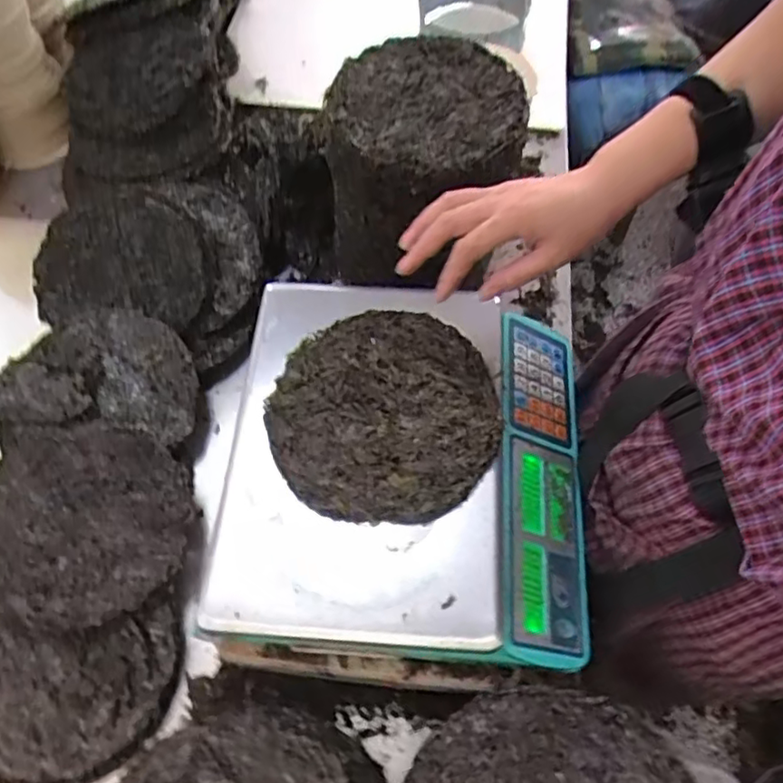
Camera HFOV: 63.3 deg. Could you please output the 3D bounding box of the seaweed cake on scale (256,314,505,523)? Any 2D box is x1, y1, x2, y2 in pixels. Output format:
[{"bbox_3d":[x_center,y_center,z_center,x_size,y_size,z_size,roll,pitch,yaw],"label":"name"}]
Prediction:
[{"bbox_3d":[-0.007,0.018,0.554,0.190,0.023,0.192,-3,61,-1],"label":"seaweed cake on scale"}]

